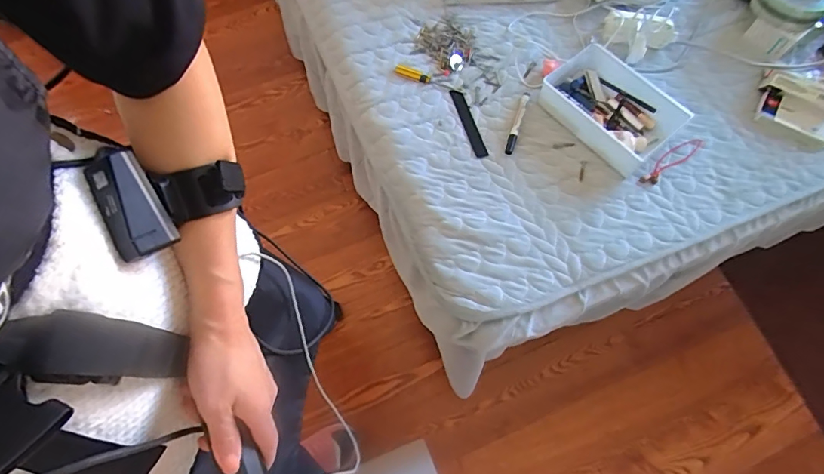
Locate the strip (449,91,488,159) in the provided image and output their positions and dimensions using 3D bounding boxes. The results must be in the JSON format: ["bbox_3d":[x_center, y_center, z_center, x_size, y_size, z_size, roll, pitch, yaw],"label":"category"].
[{"bbox_3d":[0.105,-0.209,0.817,0.021,0.008,0.149,-16,72,-6],"label":"strip"}]

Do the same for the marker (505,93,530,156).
[{"bbox_3d":[0.192,-0.209,0.805,0.015,0.013,0.134,18,72,6],"label":"marker"}]

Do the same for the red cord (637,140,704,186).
[{"bbox_3d":[0.457,-0.134,0.793,0.163,0.014,0.032,-35,75,-11],"label":"red cord"}]

